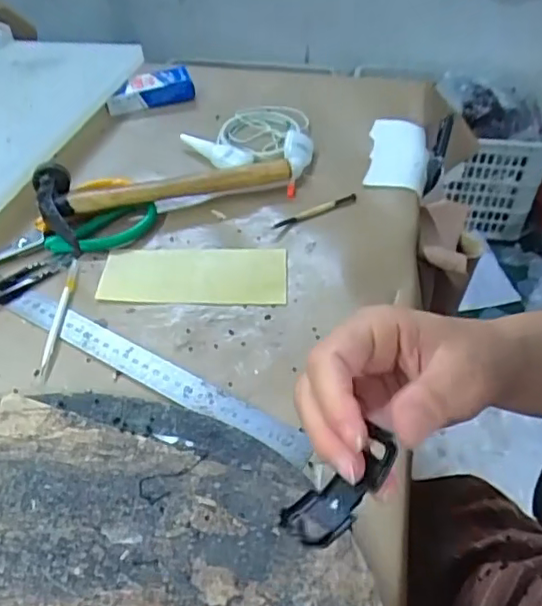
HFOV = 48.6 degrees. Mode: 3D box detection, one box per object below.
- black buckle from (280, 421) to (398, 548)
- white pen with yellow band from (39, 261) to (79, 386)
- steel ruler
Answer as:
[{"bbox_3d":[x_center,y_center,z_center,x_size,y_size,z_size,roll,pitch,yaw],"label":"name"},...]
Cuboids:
[{"bbox_3d":[0.030,0.078,0.246,0.055,0.014,0.024,-36,54,-16],"label":"black buckle"},{"bbox_3d":[-0.167,0.007,0.479,0.010,0.007,0.126,-2,45,0],"label":"white pen with yellow band"},{"bbox_3d":[-0.092,0.047,0.440,0.273,0.005,0.025,22,56,23],"label":"steel ruler"}]

